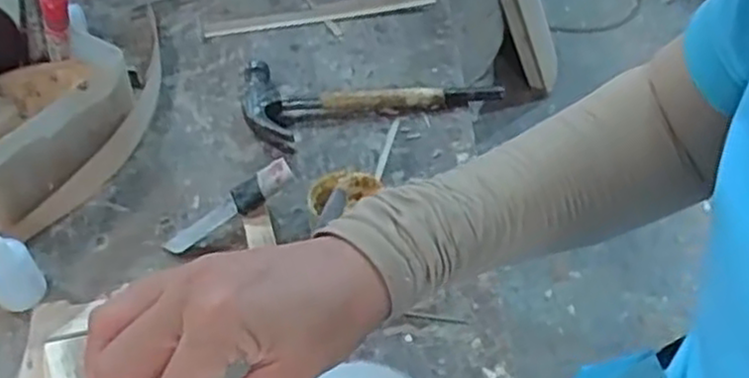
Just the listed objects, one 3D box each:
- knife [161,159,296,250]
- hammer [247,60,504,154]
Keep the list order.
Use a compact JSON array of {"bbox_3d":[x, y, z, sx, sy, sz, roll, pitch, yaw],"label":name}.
[{"bbox_3d":[-0.111,0.016,0.557,0.109,0.012,0.023,-35,55,2],"label":"knife"},{"bbox_3d":[-0.005,-0.092,0.663,0.225,0.022,0.099,-12,51,-12],"label":"hammer"}]

